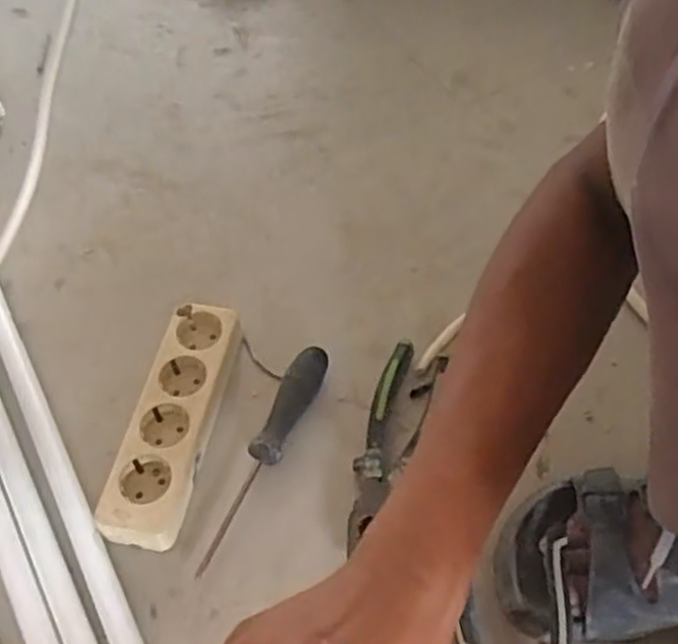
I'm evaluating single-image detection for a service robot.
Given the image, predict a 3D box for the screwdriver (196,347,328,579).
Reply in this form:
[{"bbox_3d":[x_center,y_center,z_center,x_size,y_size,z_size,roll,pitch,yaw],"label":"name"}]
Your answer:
[{"bbox_3d":[-0.058,0.096,0.569,0.028,0.032,0.192,21,57,14],"label":"screwdriver"}]

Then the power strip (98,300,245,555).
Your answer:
[{"bbox_3d":[-0.128,0.075,0.587,0.057,0.032,0.196,9,55,6],"label":"power strip"}]

